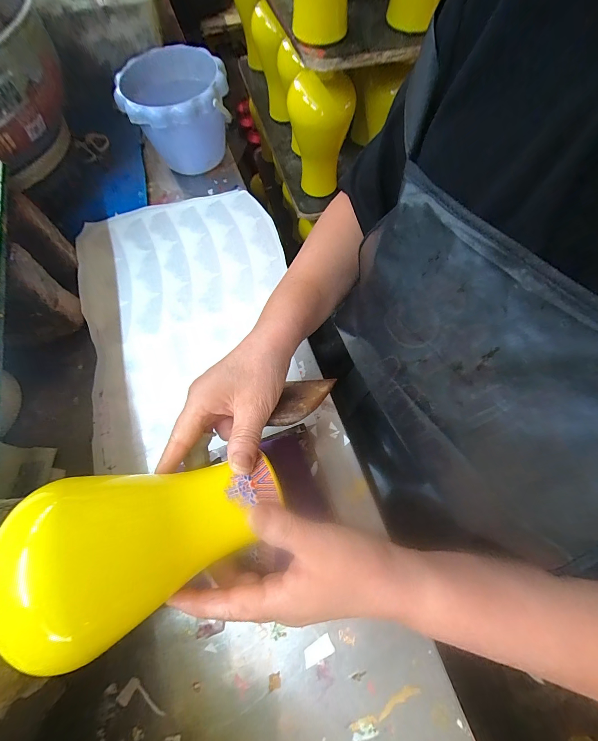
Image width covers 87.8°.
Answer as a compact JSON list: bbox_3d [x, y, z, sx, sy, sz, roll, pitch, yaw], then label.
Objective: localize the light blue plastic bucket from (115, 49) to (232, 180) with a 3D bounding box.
[{"bbox_3d":[-0.187,-0.403,0.501,0.150,0.119,0.158,0,68,1],"label":"light blue plastic bucket"}]

